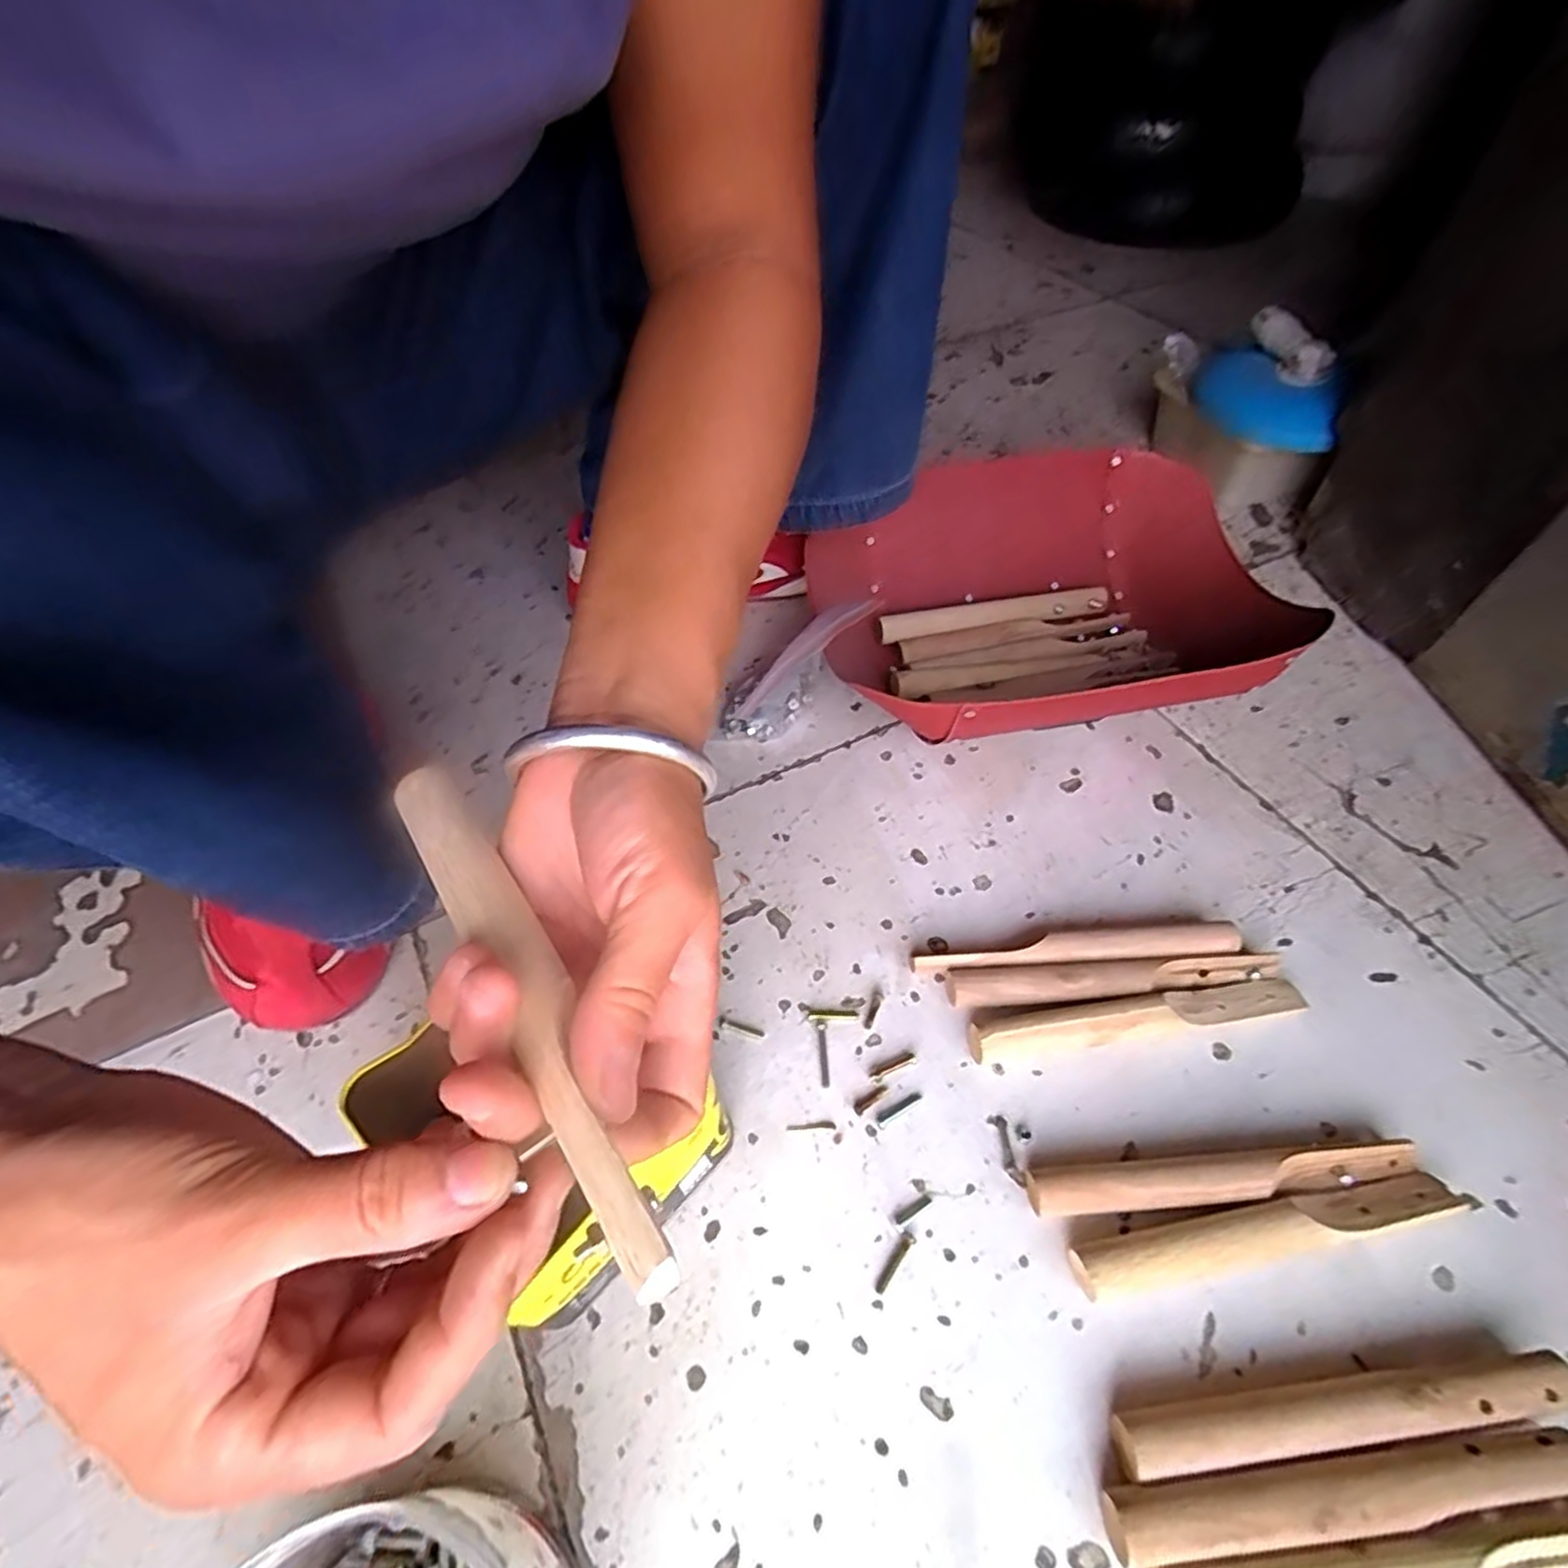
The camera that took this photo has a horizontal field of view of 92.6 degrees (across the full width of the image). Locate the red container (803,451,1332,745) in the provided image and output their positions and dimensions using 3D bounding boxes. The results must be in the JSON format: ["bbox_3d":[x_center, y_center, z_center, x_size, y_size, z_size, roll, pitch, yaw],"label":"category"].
[{"bbox_3d":[0.178,-0.123,0.529,0.295,0.100,0.259,-12,52,-8],"label":"red container"}]

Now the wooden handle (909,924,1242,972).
[{"bbox_3d":[0.158,0.092,0.413,0.176,0.020,0.018,-3,52,-1],"label":"wooden handle"}]

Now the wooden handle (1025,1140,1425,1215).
[{"bbox_3d":[0.200,0.179,0.340,0.178,0.023,0.019,-4,52,-1],"label":"wooden handle"}]

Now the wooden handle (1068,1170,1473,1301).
[{"bbox_3d":[0.212,0.193,0.326,0.173,0.023,0.021,-10,52,-6],"label":"wooden handle"}]

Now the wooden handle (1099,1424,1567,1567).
[{"bbox_3d":[0.207,0.261,0.276,0.178,0.023,0.022,-6,52,-3],"label":"wooden handle"}]

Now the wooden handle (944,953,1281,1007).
[{"bbox_3d":[0.176,0.106,0.400,0.176,0.022,0.019,-3,52,-1],"label":"wooden handle"}]

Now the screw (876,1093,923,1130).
[{"bbox_3d":[0.056,0.159,0.367,0.027,0.004,0.006,-28,56,-18],"label":"screw"}]

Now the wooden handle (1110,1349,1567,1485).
[{"bbox_3d":[0.216,0.243,0.290,0.178,0.021,0.021,-6,52,-3],"label":"wooden handle"}]

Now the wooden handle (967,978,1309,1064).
[{"bbox_3d":[0.181,0.121,0.385,0.173,0.019,0.019,-8,52,-5],"label":"wooden handle"}]

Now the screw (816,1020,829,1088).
[{"bbox_3d":[0.020,0.139,0.386,0.005,0.004,0.032,-2,52,0],"label":"screw"}]

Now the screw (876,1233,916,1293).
[{"bbox_3d":[0.049,0.212,0.332,0.006,0.004,0.027,29,58,22],"label":"screw"}]

